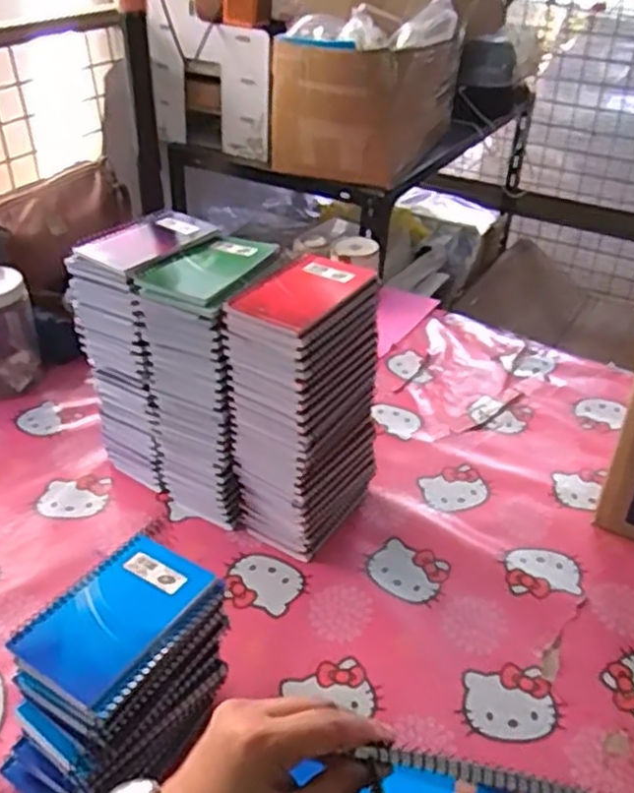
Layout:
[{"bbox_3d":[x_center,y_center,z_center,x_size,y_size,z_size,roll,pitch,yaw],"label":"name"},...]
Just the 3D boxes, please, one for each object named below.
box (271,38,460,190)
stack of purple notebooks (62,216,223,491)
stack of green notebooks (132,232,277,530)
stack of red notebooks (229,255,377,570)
[{"bbox_3d":[0.092,-0.532,1.303,0.236,0.208,0.330,17,38,21],"label":"box"},{"bbox_3d":[-0.180,-0.051,0.834,0.112,0.295,0.138,23,41,28],"label":"stack of purple notebooks"},{"bbox_3d":[-0.111,-0.012,0.789,0.108,0.281,0.125,17,38,21],"label":"stack of green notebooks"},{"bbox_3d":[-0.011,0.018,0.740,0.090,0.281,0.129,24,41,29],"label":"stack of red notebooks"}]

